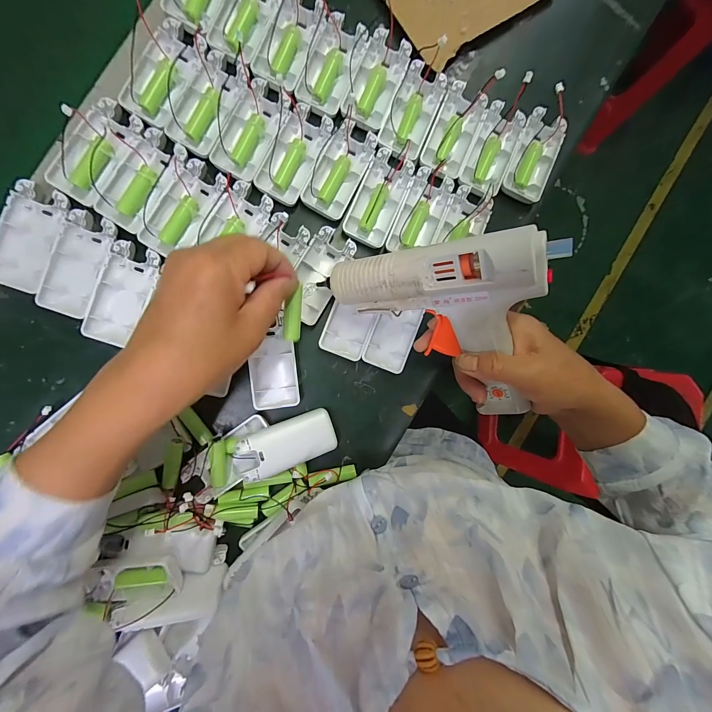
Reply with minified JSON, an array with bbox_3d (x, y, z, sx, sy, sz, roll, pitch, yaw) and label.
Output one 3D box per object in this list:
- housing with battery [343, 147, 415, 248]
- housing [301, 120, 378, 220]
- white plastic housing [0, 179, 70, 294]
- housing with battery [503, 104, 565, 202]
[{"bbox_3d":[0.023,-0.159,0.335,0.045,0.017,0.093,25,89,-6],"label":"housing with battery"},{"bbox_3d":[-0.017,-0.187,0.329,0.046,0.016,0.092,28,89,-6],"label":"housing"},{"bbox_3d":[-0.298,-0.107,0.297,0.044,0.015,0.094,19,90,-6],"label":"white plastic housing"},{"bbox_3d":[0.192,-0.214,0.349,0.043,0.015,0.095,20,90,-6],"label":"housing with battery"}]

